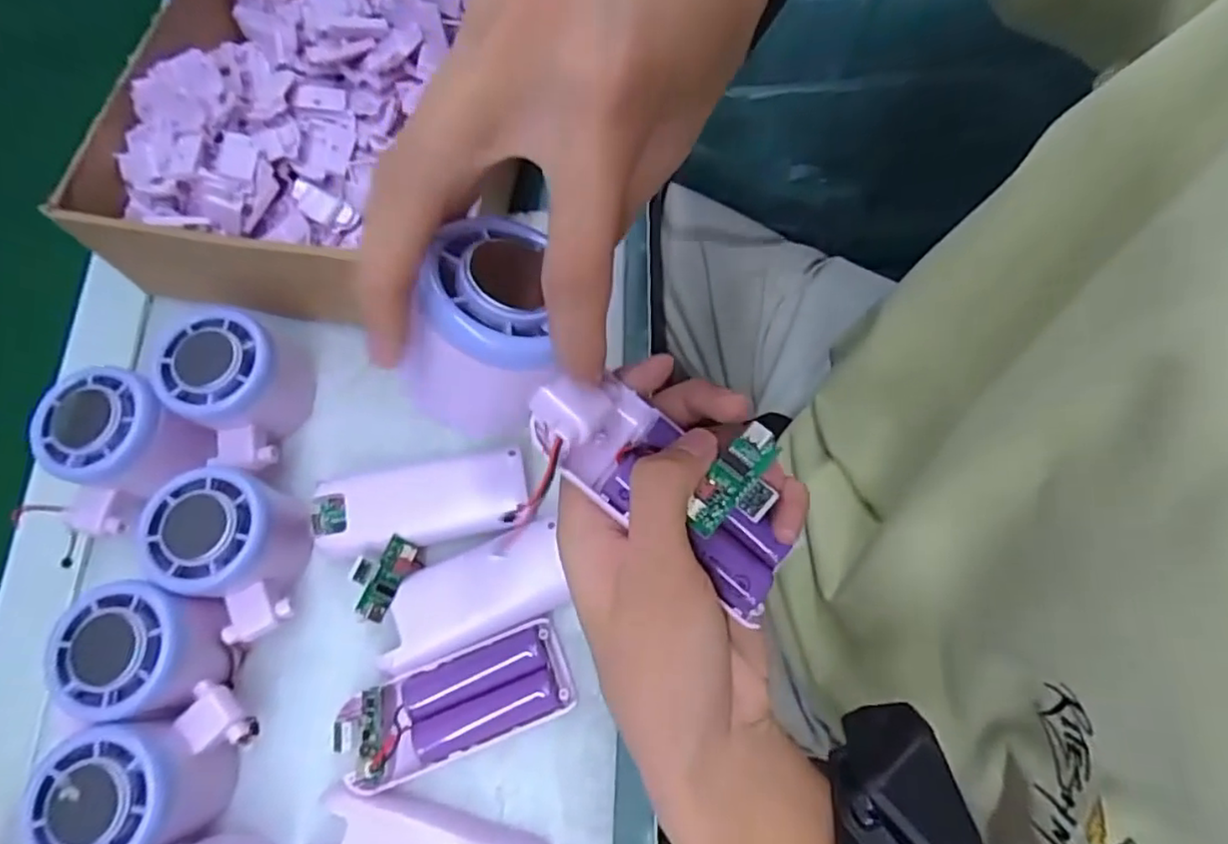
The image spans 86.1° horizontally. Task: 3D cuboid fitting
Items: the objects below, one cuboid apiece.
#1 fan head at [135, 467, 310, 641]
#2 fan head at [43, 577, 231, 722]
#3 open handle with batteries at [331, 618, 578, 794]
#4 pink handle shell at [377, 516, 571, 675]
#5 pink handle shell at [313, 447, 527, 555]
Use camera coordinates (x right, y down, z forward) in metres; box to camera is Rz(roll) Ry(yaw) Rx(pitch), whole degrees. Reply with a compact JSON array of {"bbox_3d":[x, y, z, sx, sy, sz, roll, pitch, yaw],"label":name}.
[{"bbox_3d":[-0.178,0.064,0.311,0.052,0.058,0.073,-10,73,-2],"label":"fan head"},{"bbox_3d":[-0.206,0.101,0.297,0.060,0.056,0.055,1,73,1],"label":"fan head"},{"bbox_3d":[-0.073,0.131,0.305,0.104,0.026,0.042,-21,73,-6],"label":"open handle with batteries"},{"bbox_3d":[-0.068,0.084,0.321,0.093,0.022,0.041,-22,74,-6],"label":"pink handle shell"},{"bbox_3d":[-0.094,0.041,0.333,0.099,0.022,0.039,-10,73,-2],"label":"pink handle shell"}]

